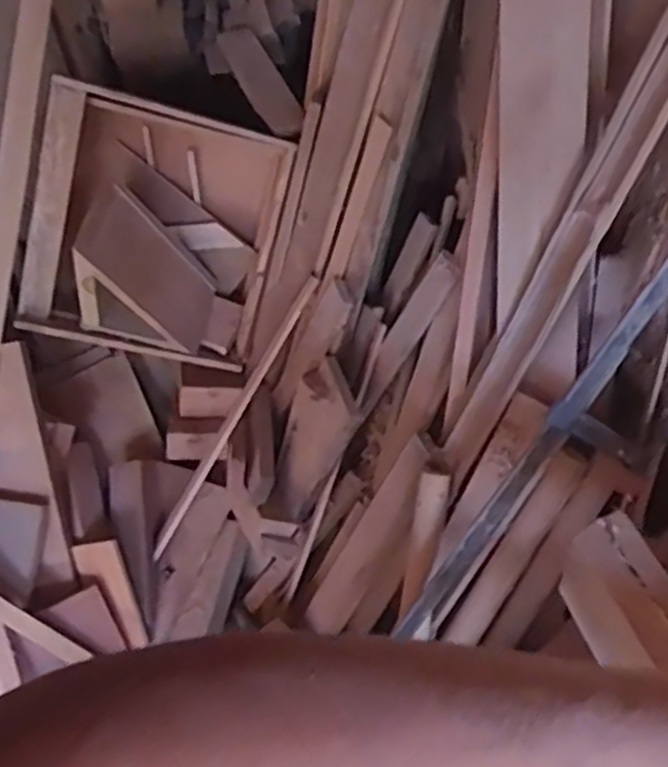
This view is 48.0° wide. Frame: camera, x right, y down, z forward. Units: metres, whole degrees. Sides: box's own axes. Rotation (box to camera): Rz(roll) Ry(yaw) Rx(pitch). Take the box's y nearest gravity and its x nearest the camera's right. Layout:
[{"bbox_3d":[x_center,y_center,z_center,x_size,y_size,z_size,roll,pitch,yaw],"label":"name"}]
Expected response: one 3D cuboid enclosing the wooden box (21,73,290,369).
[{"bbox_3d":[-0.332,-0.285,1.405,0.426,0.470,0.209,4,12,-35],"label":"wooden box"}]

